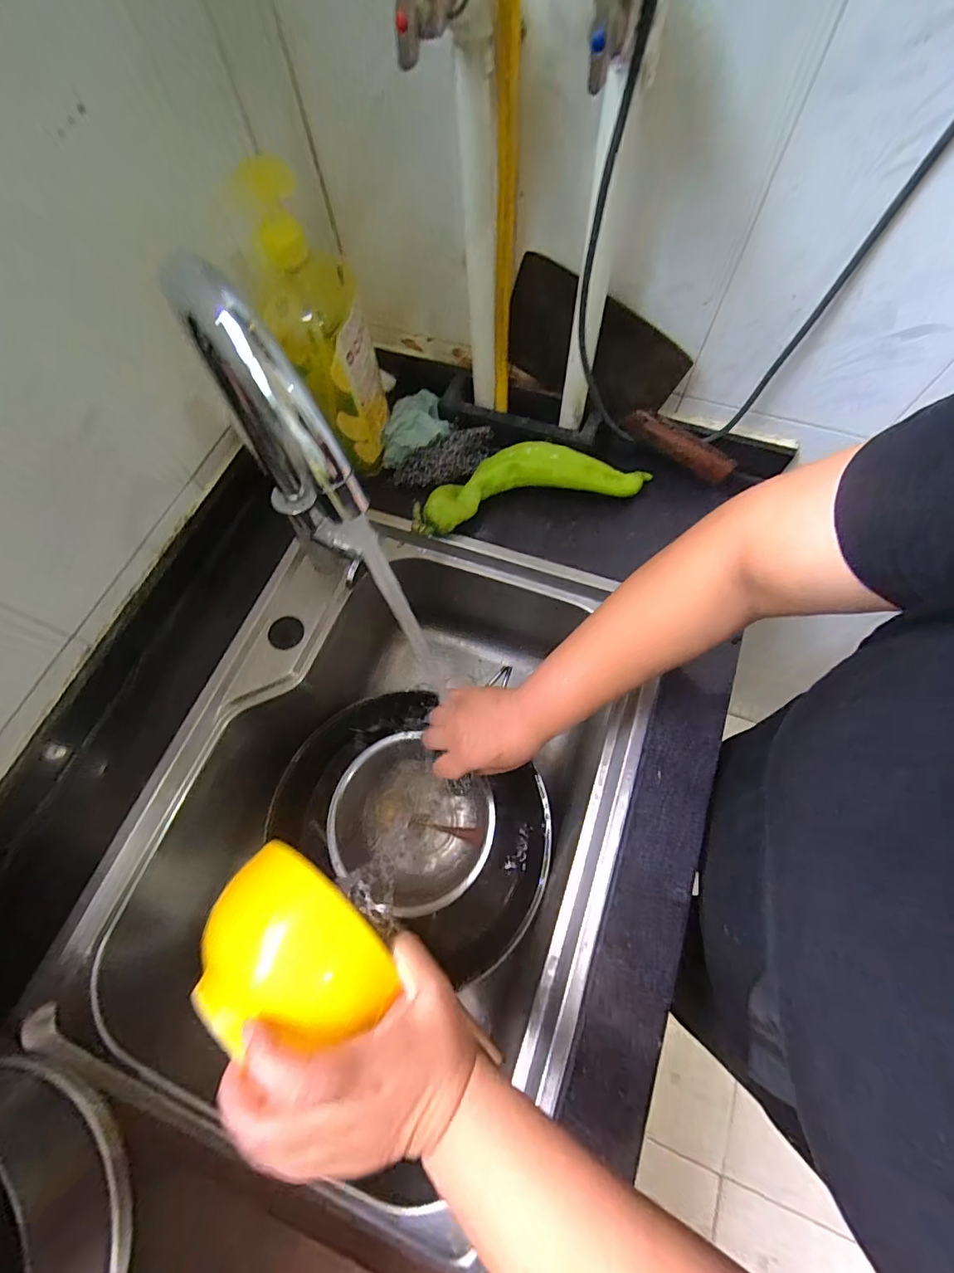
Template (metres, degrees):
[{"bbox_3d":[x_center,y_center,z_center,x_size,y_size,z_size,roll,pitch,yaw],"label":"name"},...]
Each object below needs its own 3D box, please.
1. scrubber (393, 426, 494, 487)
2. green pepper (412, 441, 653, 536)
[{"bbox_3d":[-0.038,-0.208,0.558,0.120,0.023,0.047,-23,69,-7],"label":"scrubber"},{"bbox_3d":[0.060,-0.175,0.541,0.274,0.046,0.082,-15,68,-3],"label":"green pepper"}]

